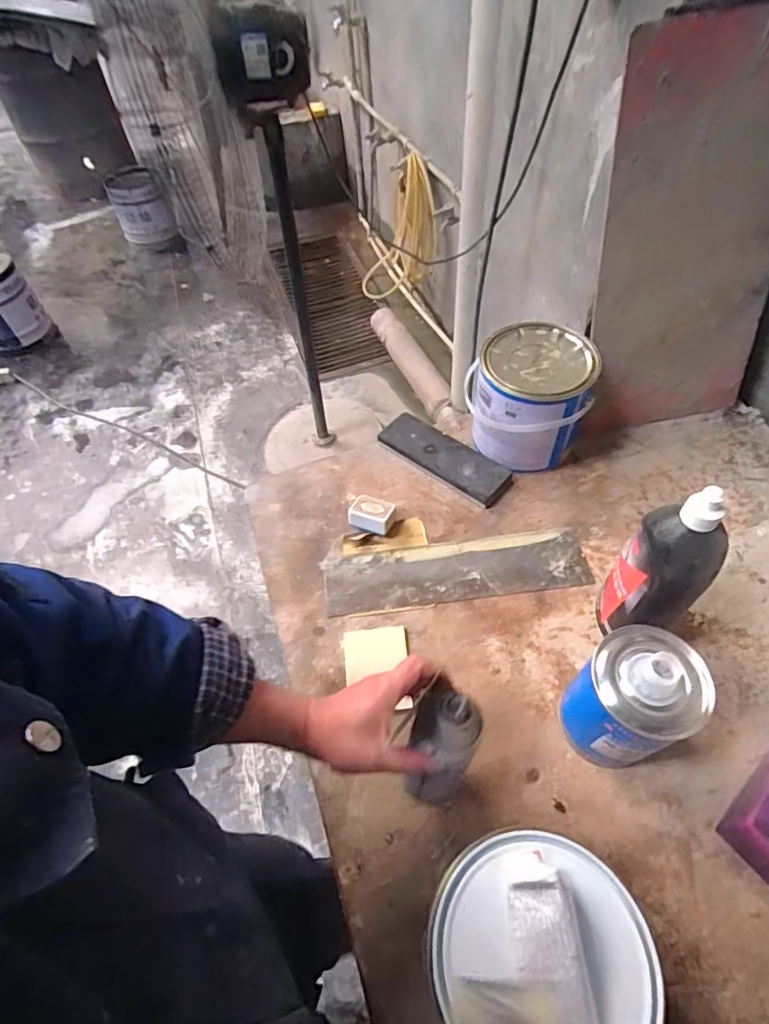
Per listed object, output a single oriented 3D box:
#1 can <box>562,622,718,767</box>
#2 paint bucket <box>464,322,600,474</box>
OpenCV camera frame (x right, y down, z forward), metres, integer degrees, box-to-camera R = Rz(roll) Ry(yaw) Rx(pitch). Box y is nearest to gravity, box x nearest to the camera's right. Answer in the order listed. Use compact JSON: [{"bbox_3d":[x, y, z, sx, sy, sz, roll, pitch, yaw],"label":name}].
[{"bbox_3d":[0.234,0.182,0.507,0.093,0.182,0.097,-2,54,3],"label":"can"},{"bbox_3d":[0.203,-0.159,0.758,0.162,0.157,0.150,6,55,9],"label":"paint bucket"}]

